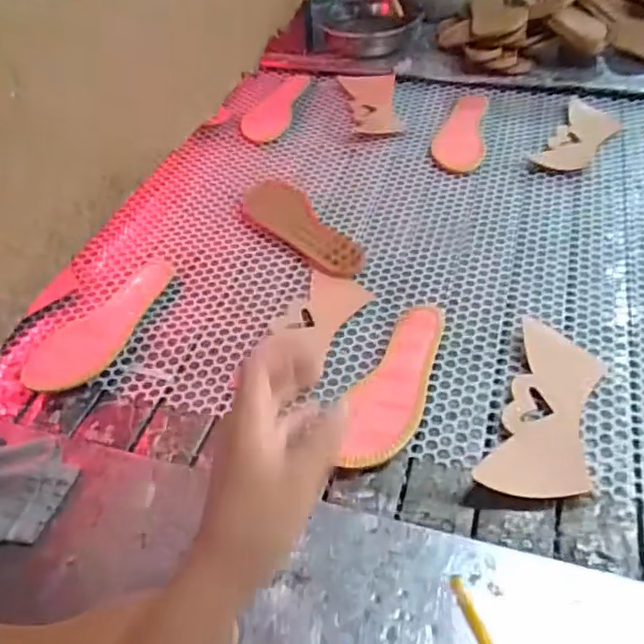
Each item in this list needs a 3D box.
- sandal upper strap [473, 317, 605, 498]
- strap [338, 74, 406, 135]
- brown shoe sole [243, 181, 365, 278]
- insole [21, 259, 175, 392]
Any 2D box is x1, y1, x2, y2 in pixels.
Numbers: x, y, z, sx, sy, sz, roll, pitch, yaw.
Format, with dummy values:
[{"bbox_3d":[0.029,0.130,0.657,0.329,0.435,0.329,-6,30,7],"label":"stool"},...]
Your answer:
[{"bbox_3d":[0.220,0.087,0.588,0.087,0.019,0.208,18,50,20],"label":"sandal upper strap"},{"bbox_3d":[0.085,-0.375,1.039,0.091,0.005,0.179,-5,52,3],"label":"strap"},{"bbox_3d":[-0.032,-0.131,0.828,0.086,0.008,0.242,-26,50,-20],"label":"brown shoe sole"},{"bbox_3d":[-0.249,-0.002,0.714,0.094,0.009,0.227,21,51,23],"label":"insole"}]

